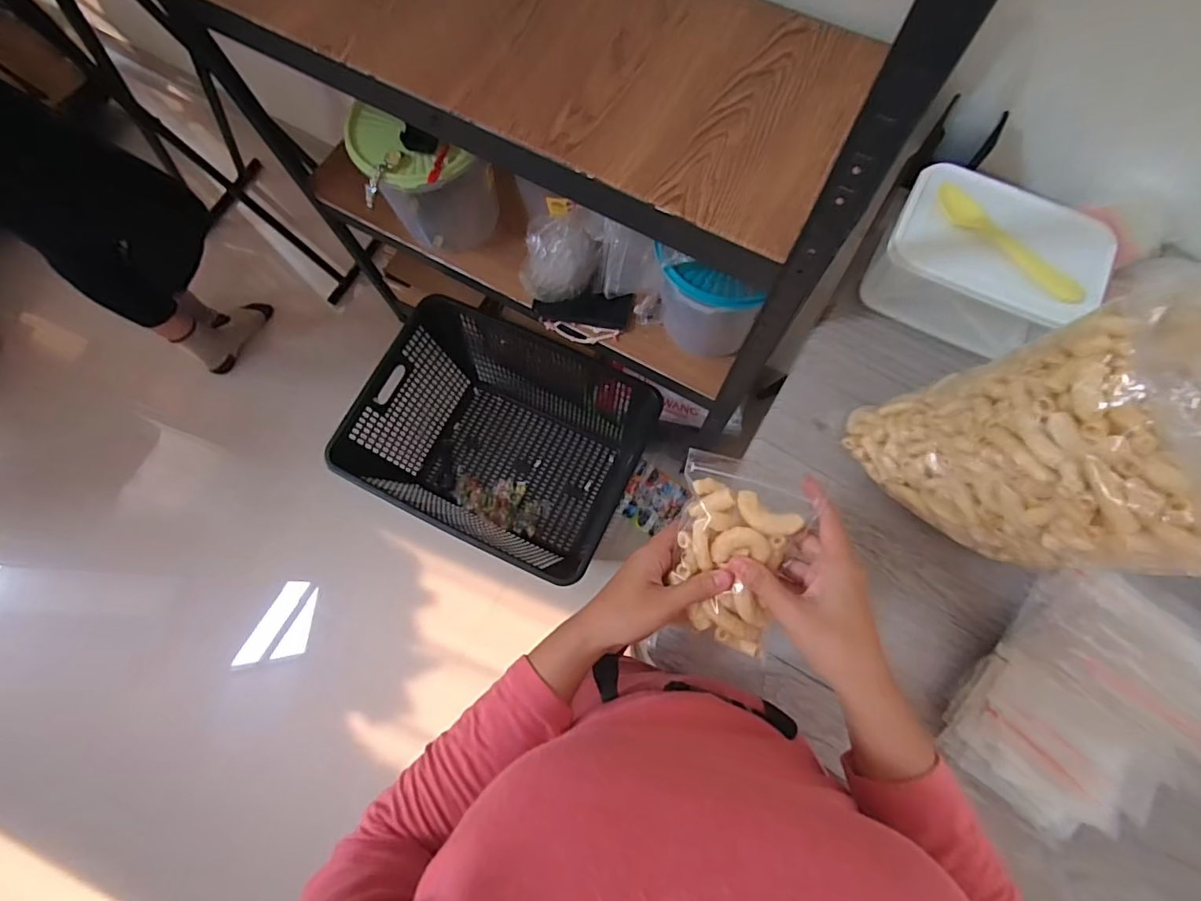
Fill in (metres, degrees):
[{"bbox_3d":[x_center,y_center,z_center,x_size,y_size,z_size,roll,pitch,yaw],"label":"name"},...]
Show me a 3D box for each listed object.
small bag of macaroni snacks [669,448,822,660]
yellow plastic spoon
[{"bbox_3d":[0.096,0.073,0.392,0.092,0.038,0.130,20,98,13],"label":"small bag of macaroni snacks"},{"bbox_3d":[0.359,-0.184,0.462,0.012,0.022,0.150,-34,76,-7],"label":"yellow plastic spoon"}]

